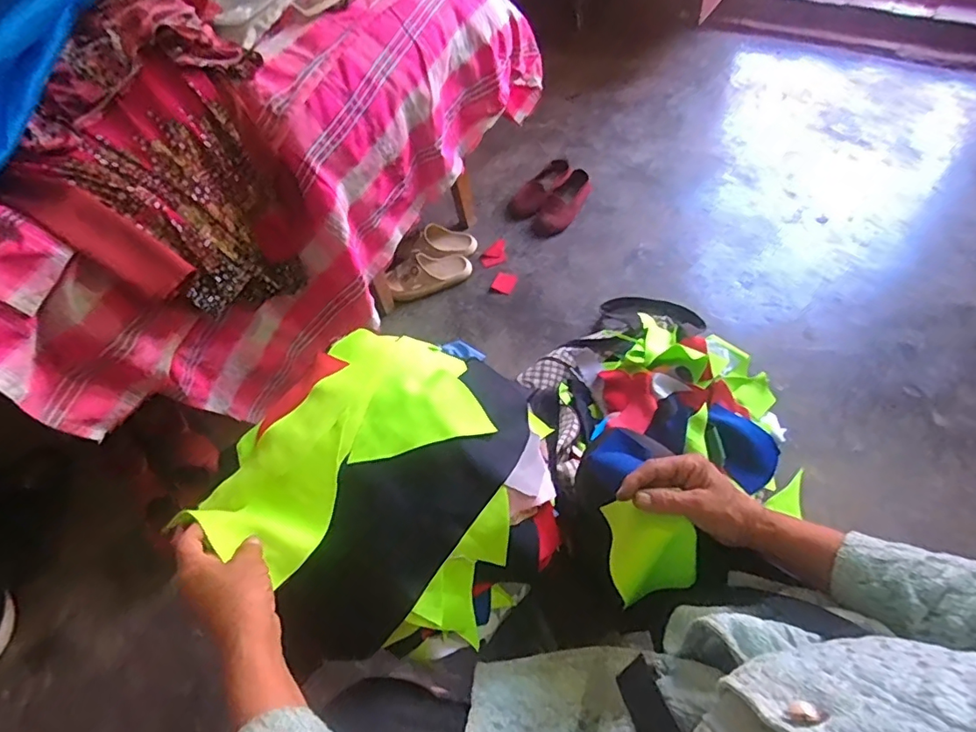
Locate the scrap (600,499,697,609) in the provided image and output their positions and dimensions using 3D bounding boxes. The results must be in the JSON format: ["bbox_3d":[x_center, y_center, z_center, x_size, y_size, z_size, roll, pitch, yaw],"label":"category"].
[{"bbox_3d":[0.148,0.164,0.482,0.075,0.011,0.086,-10,92,5],"label":"scrap"}]

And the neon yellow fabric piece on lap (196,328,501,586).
[{"bbox_3d":[-0.161,0.061,0.563,0.293,0.051,0.216,-35,57,-20],"label":"neon yellow fabric piece on lap"}]

